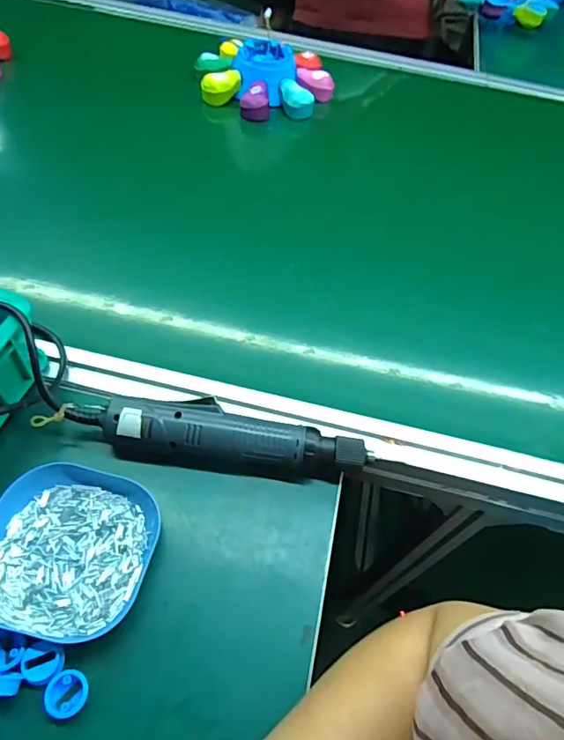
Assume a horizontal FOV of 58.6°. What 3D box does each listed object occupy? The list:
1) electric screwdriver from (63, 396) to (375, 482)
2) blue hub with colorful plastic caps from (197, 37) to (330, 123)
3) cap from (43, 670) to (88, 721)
[{"bbox_3d":[-0.054,0.060,0.442,0.250,0.046,0.047,4,54,-1],"label":"electric screwdriver"},{"bbox_3d":[-0.029,-0.487,0.833,0.229,0.057,0.182,5,54,-1],"label":"blue hub with colorful plastic caps"},{"bbox_3d":[-0.146,0.219,0.340,0.028,0.014,0.026,2,54,-3],"label":"cap"}]

